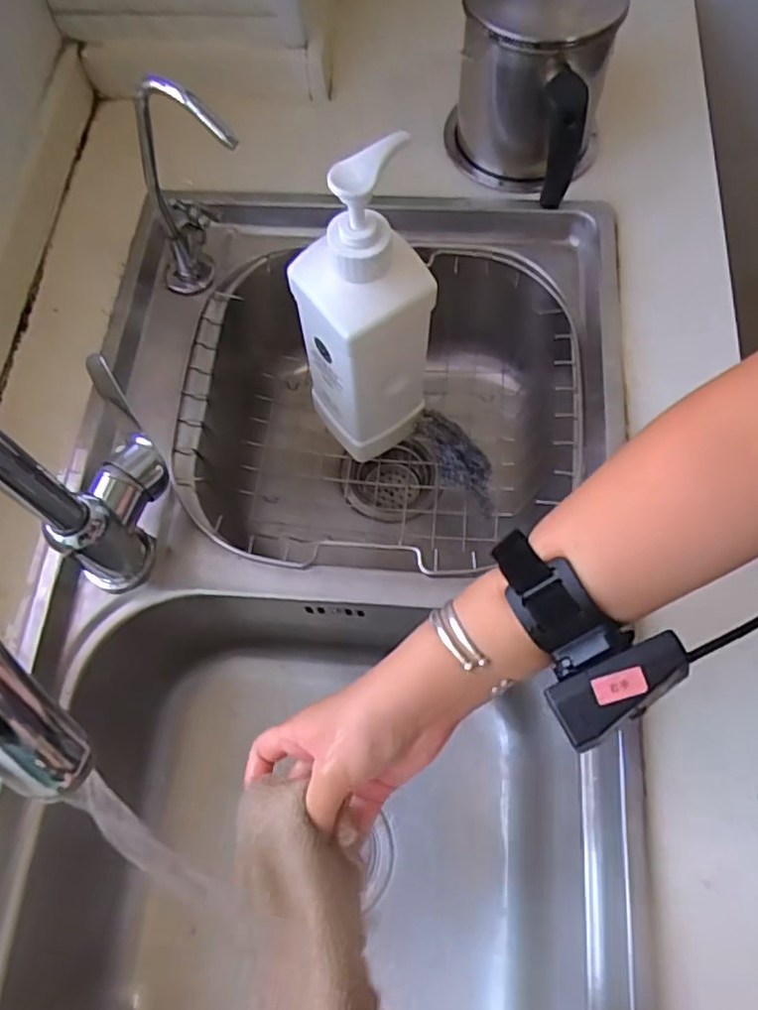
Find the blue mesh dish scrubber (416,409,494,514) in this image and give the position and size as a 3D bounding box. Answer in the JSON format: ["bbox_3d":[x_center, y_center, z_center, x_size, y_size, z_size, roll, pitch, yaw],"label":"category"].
[{"bbox_3d":[0.074,-0.040,0.605,0.042,0.027,0.106,-39,93,-12],"label":"blue mesh dish scrubber"}]

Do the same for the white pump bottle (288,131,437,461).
[{"bbox_3d":[-0.010,-0.135,0.491,0.080,0.261,0.066,-33,72,-10],"label":"white pump bottle"}]

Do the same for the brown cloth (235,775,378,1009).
[{"bbox_3d":[-0.041,0.219,0.354,0.064,0.038,0.140,-16,75,-3],"label":"brown cloth"}]

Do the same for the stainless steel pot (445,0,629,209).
[{"bbox_3d":[0.117,-0.334,0.537,0.126,0.146,0.134,11,70,6],"label":"stainless steel pot"}]

